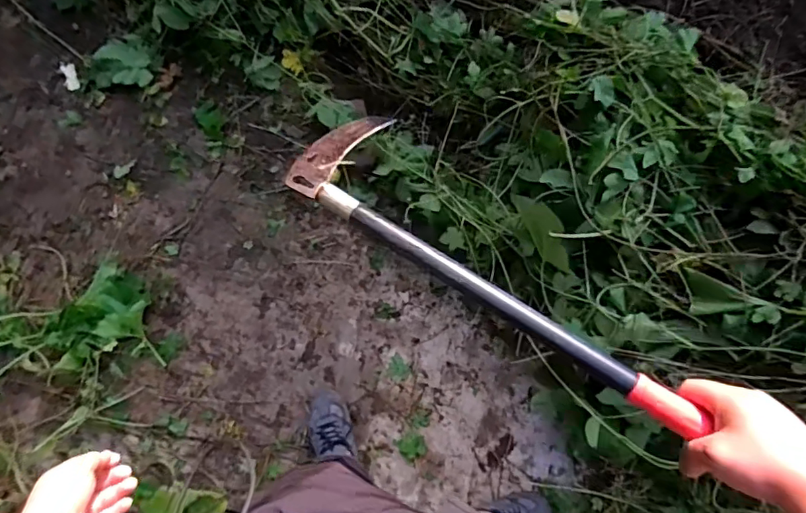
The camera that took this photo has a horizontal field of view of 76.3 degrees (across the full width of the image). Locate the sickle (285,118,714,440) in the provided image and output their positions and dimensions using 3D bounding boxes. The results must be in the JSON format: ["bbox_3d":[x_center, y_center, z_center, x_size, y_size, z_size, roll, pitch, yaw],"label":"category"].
[{"bbox_3d":[0.082,-0.002,0.537,0.488,0.069,0.140,38,78,20],"label":"sickle"}]

